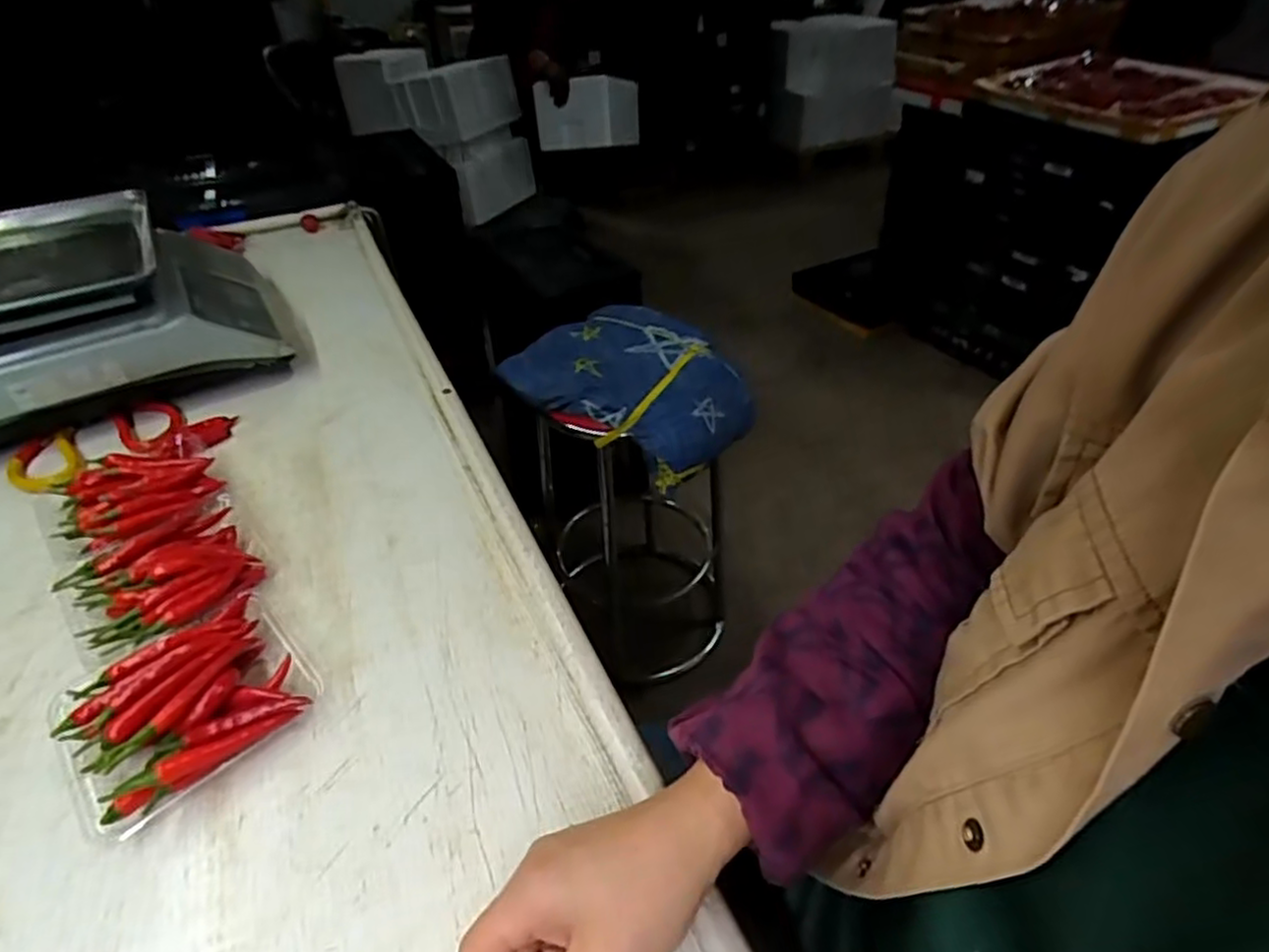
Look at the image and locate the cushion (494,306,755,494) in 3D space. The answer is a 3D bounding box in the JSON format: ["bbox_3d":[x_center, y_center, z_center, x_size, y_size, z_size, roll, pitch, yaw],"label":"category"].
[{"bbox_3d":[0.011,-0.152,1.099,0.357,0.104,0.310,17,43,22],"label":"cushion"}]

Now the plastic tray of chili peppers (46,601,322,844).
[{"bbox_3d":[-0.272,0.135,0.410,0.120,0.038,0.126,29,49,33],"label":"plastic tray of chili peppers"}]

